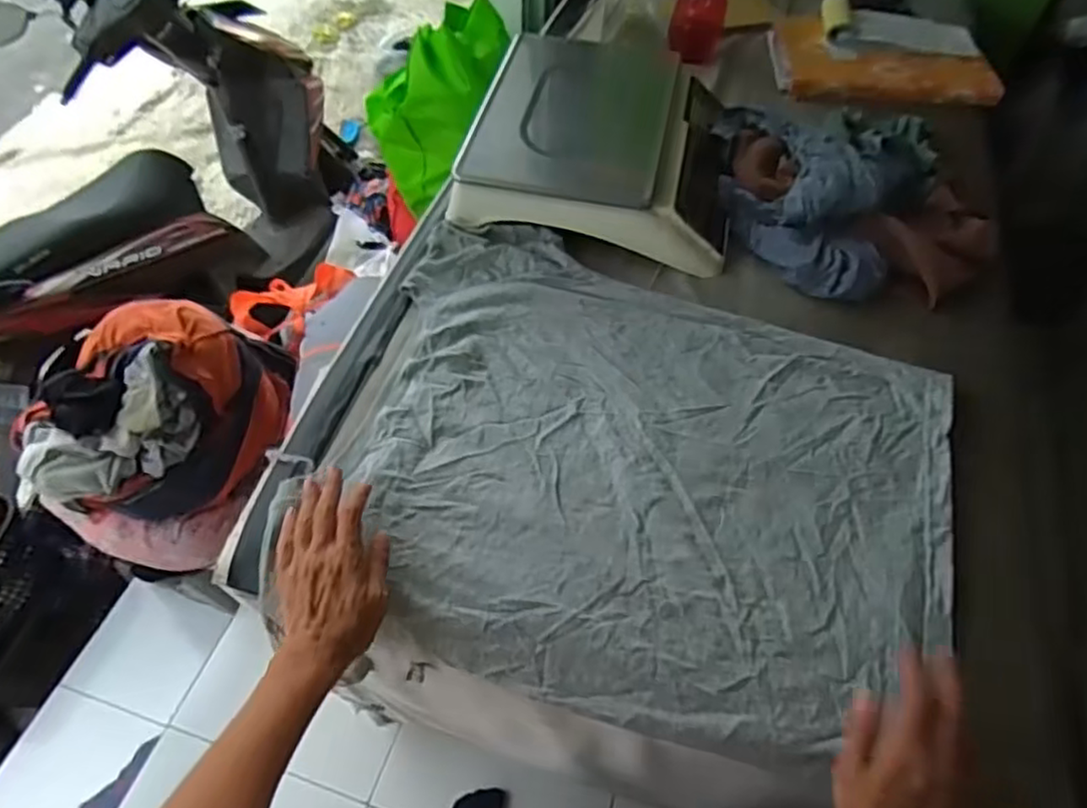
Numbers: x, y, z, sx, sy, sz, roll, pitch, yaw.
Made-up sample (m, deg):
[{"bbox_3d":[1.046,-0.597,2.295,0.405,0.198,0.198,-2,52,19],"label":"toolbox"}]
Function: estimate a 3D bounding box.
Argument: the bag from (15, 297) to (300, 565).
[{"bbox_3d":[-0.720,0.037,1.269,0.333,0.272,0.428,15,56,9],"label":"bag"}]

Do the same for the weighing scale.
[{"bbox_3d":[0.076,-0.322,0.852,0.313,0.088,0.313,9,55,5],"label":"weighing scale"}]

